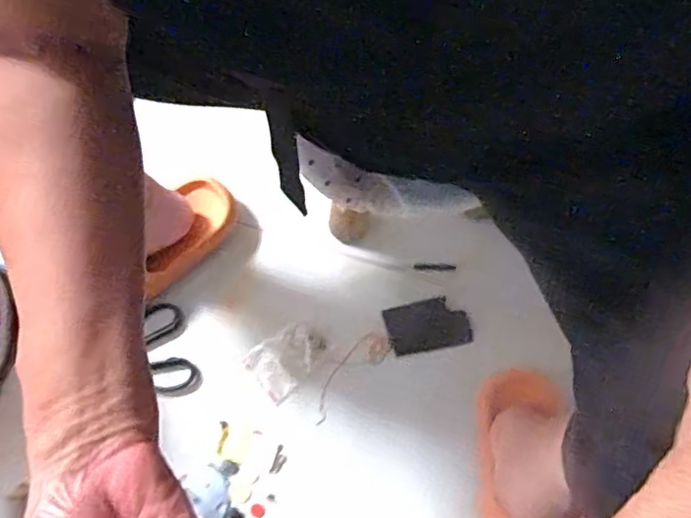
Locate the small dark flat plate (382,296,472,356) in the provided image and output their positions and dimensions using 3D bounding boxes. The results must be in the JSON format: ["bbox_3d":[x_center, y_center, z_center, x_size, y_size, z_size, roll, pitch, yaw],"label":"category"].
[{"bbox_3d":[0.087,0.071,0.633,0.085,0.008,0.053,-12,73,-2],"label":"small dark flat plate"}]

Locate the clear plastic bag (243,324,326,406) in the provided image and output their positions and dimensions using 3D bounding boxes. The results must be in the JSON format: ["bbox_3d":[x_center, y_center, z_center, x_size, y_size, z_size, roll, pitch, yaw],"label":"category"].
[{"bbox_3d":[-0.063,0.104,0.627,0.077,0.013,0.060,-39,76,-9],"label":"clear plastic bag"}]

